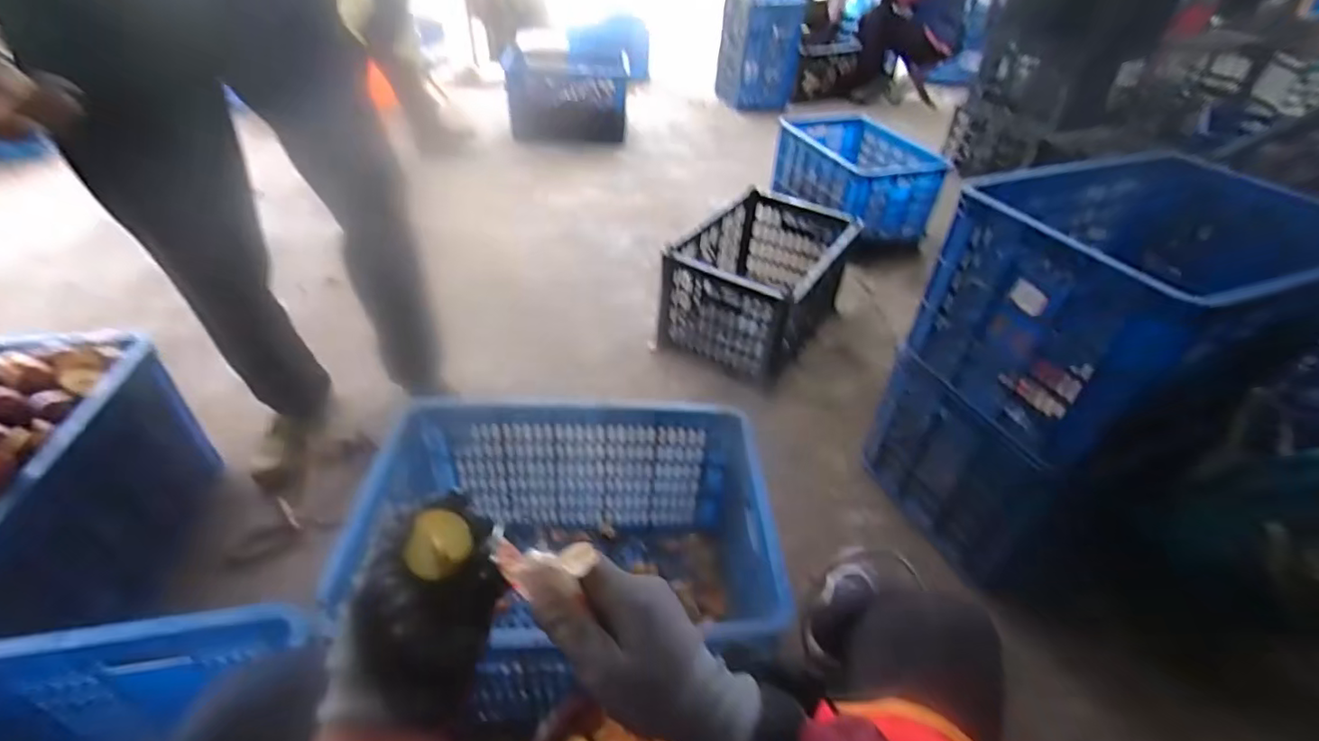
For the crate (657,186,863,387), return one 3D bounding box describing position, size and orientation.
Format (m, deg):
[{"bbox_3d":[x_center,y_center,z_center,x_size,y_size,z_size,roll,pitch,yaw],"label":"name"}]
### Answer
[{"bbox_3d":[0.286,-0.254,1.617,0.362,0.280,0.540,26,45,22],"label":"crate"}]

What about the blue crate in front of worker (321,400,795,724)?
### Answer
[{"bbox_3d":[-0.130,0.279,0.923,0.547,0.337,0.368,-1,42,-7],"label":"blue crate in front of worker"}]

